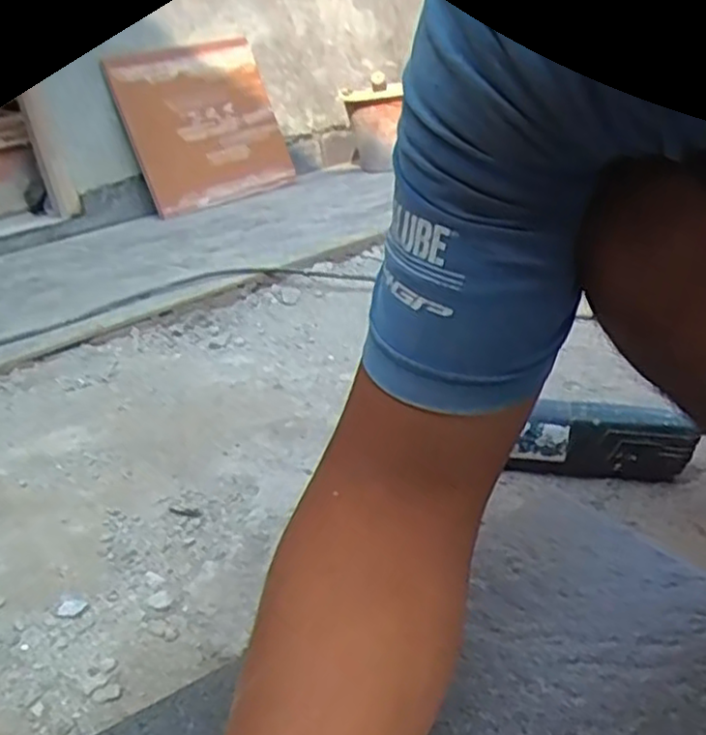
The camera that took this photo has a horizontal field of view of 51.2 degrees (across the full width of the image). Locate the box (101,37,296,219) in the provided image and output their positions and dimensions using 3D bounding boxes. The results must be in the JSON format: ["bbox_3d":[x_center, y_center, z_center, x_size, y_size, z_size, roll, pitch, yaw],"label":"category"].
[{"bbox_3d":[-0.348,-0.595,1.776,0.052,0.376,0.460,-11,15,44],"label":"box"}]

